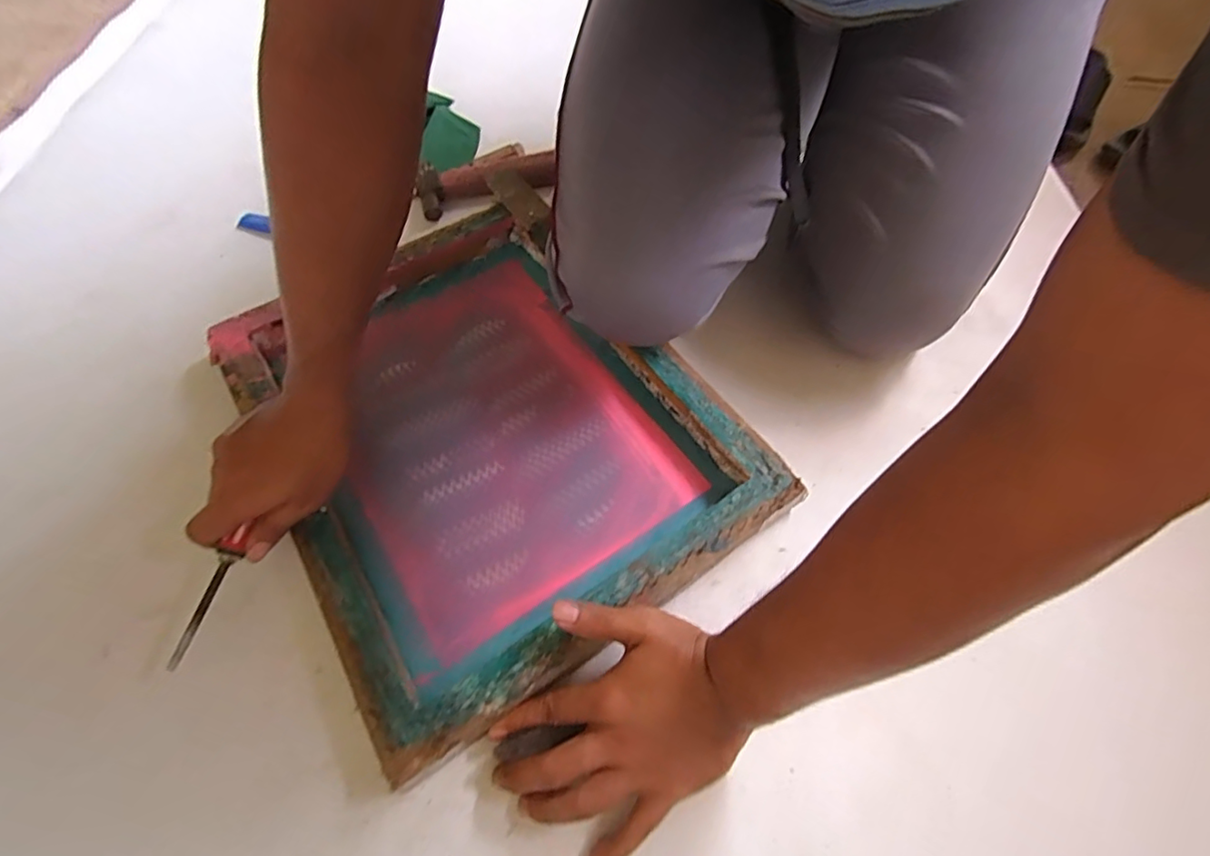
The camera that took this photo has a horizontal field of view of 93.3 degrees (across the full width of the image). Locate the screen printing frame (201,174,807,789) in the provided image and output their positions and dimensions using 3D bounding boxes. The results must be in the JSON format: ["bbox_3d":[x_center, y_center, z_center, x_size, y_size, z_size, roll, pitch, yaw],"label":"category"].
[{"bbox_3d":[-0.109,-0.011,0.510,0.347,0.047,0.439,-30,63,-16],"label":"screen printing frame"}]

